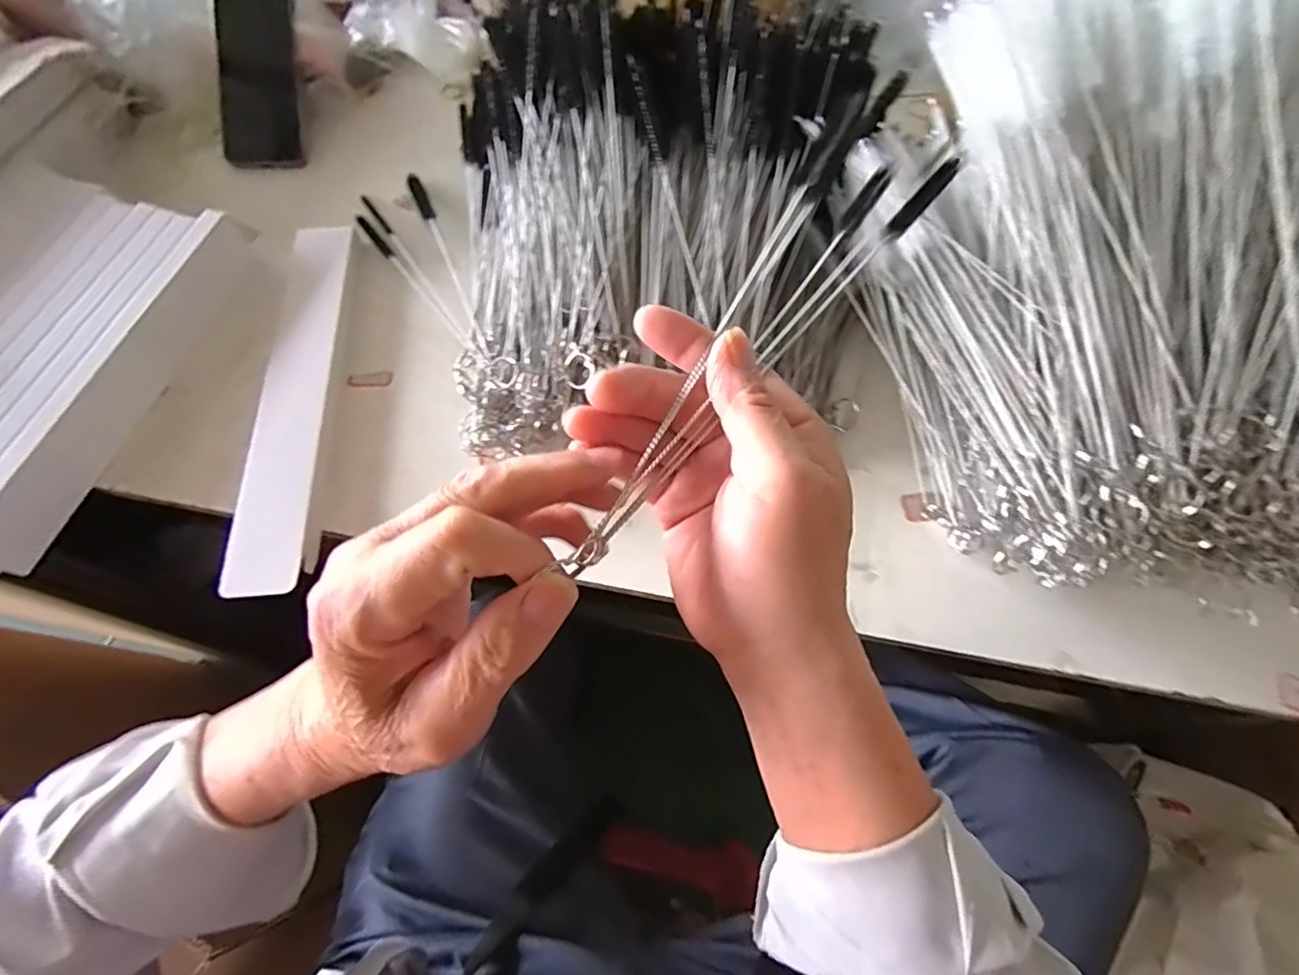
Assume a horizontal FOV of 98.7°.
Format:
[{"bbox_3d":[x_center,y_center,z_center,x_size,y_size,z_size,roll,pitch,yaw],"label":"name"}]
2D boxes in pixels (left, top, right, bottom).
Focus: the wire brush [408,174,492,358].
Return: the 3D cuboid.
[{"bbox_3d":[-0.176,-0.200,0.483,0.011,0.025,0.249,-23,69,-11],"label":"wire brush"}]

